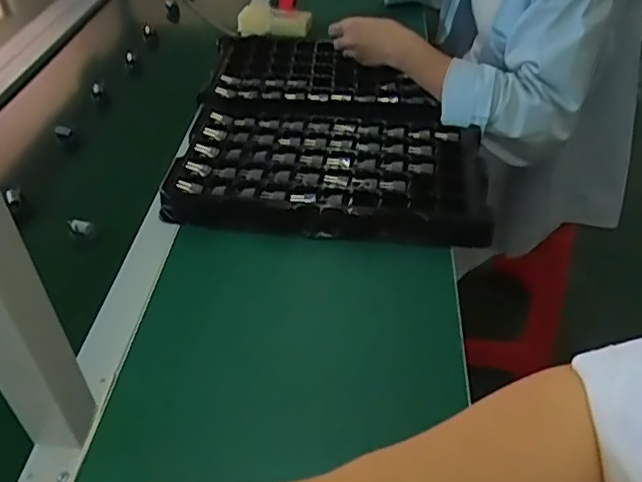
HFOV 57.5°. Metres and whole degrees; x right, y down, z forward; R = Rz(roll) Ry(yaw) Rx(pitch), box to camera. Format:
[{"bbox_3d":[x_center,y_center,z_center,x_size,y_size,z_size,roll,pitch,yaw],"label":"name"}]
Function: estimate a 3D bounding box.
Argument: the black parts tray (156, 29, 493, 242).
[{"bbox_3d":[0.010,-0.166,0.790,0.362,0.046,0.467,2,41,0],"label":"black parts tray"}]

